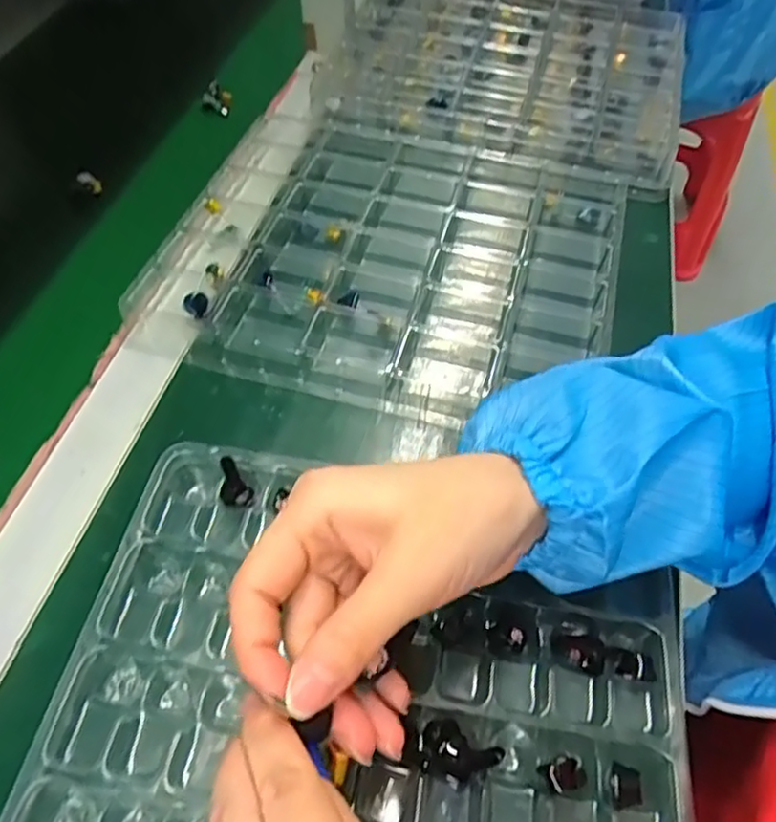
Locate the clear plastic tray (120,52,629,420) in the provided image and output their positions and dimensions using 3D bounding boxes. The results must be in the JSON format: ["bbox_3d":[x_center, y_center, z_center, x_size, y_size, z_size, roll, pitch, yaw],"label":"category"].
[{"bbox_3d":[0.011,-0.122,0.436,0.287,0.025,0.264,17,56,7],"label":"clear plastic tray"}]

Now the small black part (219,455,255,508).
[{"bbox_3d":[-0.079,0.036,0.319,0.016,0.028,0.005,-18,25,-14],"label":"small black part"}]

